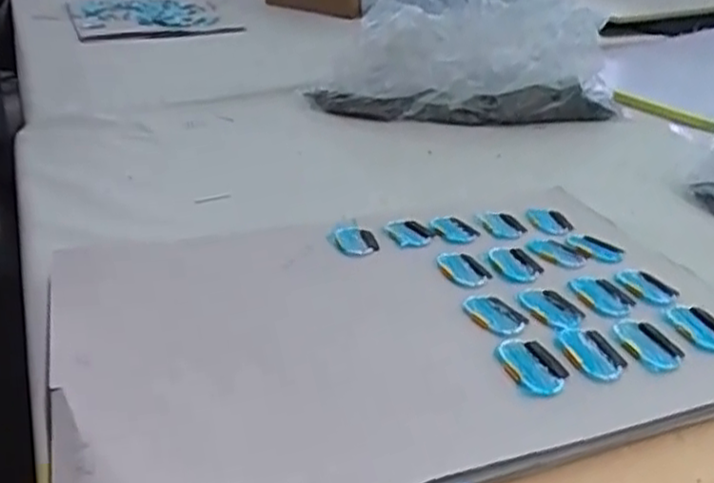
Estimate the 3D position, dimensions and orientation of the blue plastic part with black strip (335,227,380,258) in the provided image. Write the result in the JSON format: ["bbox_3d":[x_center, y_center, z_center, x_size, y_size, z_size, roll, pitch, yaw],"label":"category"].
[{"bbox_3d":[0.000,-0.002,0.698,0.039,0.007,0.052,-1,28,-3],"label":"blue plastic part with black strip"}]

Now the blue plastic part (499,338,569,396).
[{"bbox_3d":[0.131,0.094,0.542,0.041,0.007,0.061,-8,29,-16],"label":"blue plastic part"}]

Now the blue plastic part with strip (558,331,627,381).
[{"bbox_3d":[0.180,0.085,0.550,0.041,0.007,0.054,-8,29,-15],"label":"blue plastic part with strip"}]

